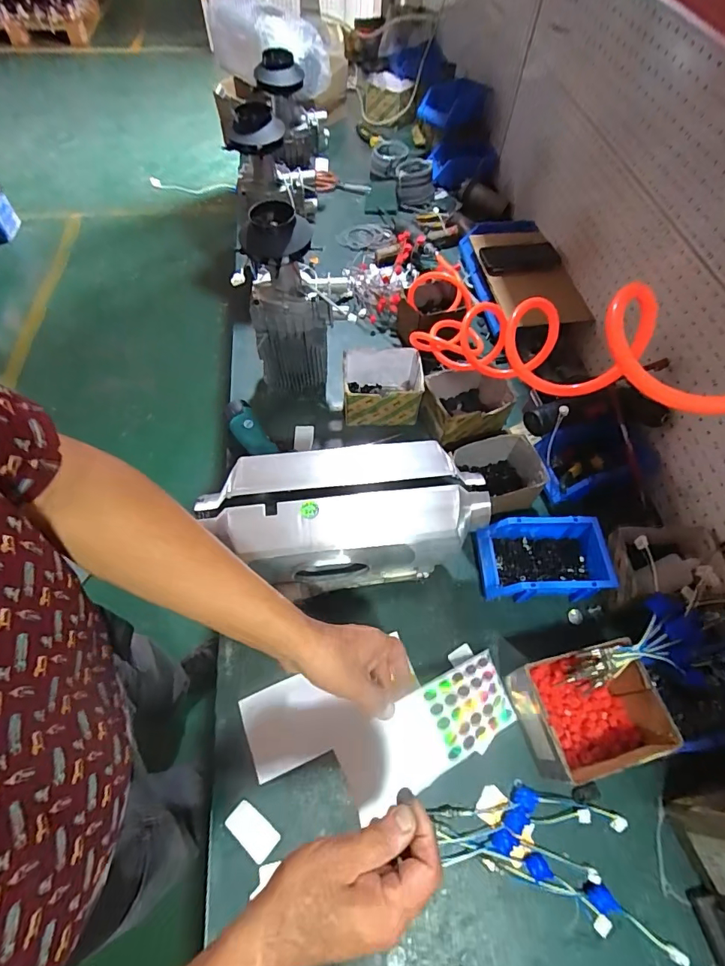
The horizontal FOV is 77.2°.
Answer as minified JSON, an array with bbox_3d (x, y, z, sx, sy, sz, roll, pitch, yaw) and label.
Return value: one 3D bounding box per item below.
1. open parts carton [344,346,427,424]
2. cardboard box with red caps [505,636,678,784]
[{"bbox_3d":[0.037,-0.181,0.869,0.146,0.092,0.117,-1,60,-3],"label":"open parts carton"},{"bbox_3d":[0.293,0.292,0.591,0.160,0.092,0.136,-11,61,-9],"label":"cardboard box with red caps"}]

